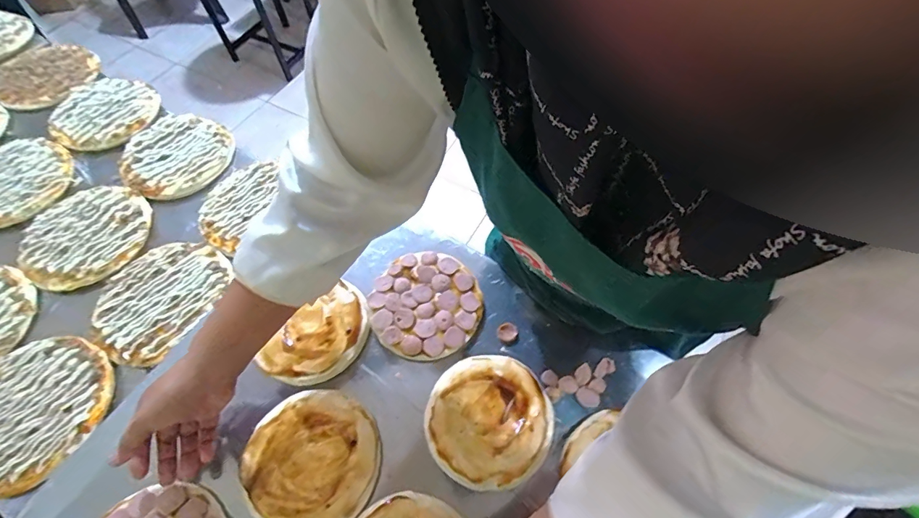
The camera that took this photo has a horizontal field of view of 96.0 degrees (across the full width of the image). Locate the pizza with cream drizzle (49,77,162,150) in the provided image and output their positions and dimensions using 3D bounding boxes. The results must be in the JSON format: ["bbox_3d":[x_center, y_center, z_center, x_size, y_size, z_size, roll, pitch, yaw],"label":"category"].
[{"bbox_3d":[-0.736,-0.308,0.857,0.223,0.020,0.192,32,64,18],"label":"pizza with cream drizzle"}]

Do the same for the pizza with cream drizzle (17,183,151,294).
[{"bbox_3d":[-0.646,-0.047,0.709,0.202,0.025,0.198,24,62,14],"label":"pizza with cream drizzle"}]

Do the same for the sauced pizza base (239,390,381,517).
[{"bbox_3d":[-0.166,0.225,0.467,0.145,0.021,0.140,0,59,0],"label":"sauced pizza base"}]

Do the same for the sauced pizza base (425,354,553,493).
[{"bbox_3d":[0.035,0.187,0.488,0.138,0.024,0.146,0,59,0],"label":"sauced pizza base"}]

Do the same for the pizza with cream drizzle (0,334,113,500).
[{"bbox_3d":[-0.591,0.207,0.568,0.196,0.018,0.202,0,59,0],"label":"pizza with cream drizzle"}]

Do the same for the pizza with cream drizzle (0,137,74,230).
[{"bbox_3d":[-0.833,-0.148,0.766,0.208,0.014,0.193,30,63,21],"label":"pizza with cream drizzle"}]

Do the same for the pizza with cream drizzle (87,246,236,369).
[{"bbox_3d":[-0.471,0.055,0.645,0.180,0.014,0.198,0,59,0],"label":"pizza with cream drizzle"}]

